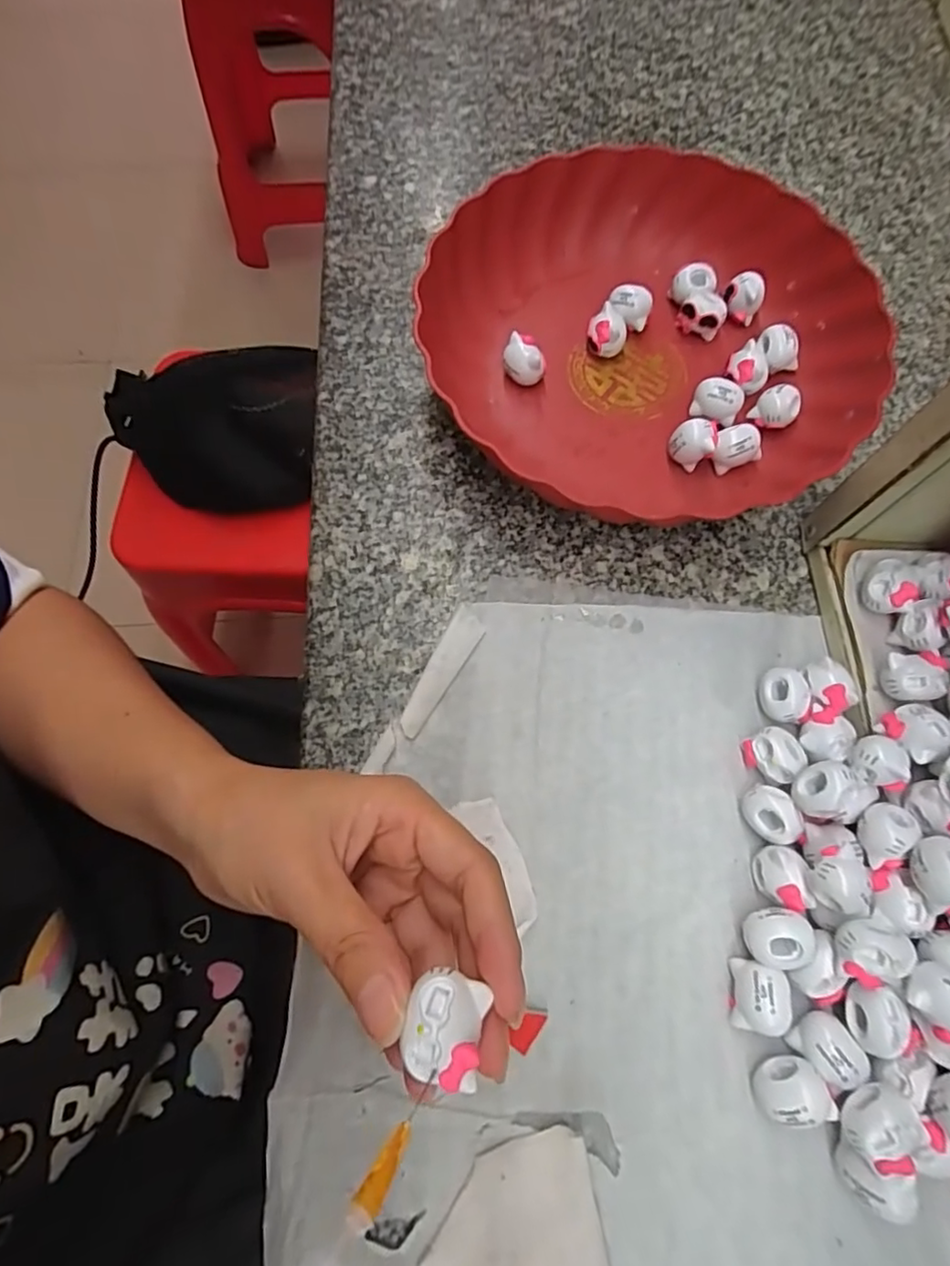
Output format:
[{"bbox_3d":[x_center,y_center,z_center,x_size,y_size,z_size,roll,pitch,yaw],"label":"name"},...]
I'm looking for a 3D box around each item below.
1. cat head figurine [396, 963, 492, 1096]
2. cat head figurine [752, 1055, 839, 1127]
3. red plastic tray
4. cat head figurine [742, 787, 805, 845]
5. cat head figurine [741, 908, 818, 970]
[{"bbox_3d":[-0.008,0.102,0.152,0.019,0.007,0.024,12,70,3],"label":"cat head figurine"},{"bbox_3d":[0.120,0.173,0.226,0.026,0.021,0.018,-5,70,-3],"label":"cat head figurine"},{"bbox_3d":[0.094,-0.164,0.335,0.244,0.049,0.239,40,74,12],"label":"red plastic tray"},{"bbox_3d":[0.129,0.081,0.260,0.019,0.018,0.025,-26,73,-10],"label":"cat head figurine"},{"bbox_3d":[0.121,0.124,0.242,0.024,0.024,0.021,16,70,5],"label":"cat head figurine"}]

